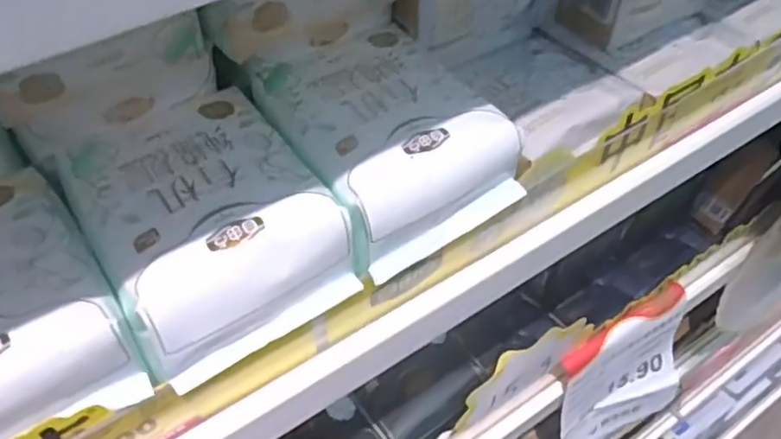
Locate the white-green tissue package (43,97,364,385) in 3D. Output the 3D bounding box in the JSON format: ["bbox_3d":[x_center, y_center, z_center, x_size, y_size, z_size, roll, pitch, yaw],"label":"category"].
[{"bbox_3d":[-0.081,0.002,0.301,0.091,0.046,0.110,-27,53,-22],"label":"white-green tissue package"}]

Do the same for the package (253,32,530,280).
[{"bbox_3d":[-0.002,-0.043,0.341,0.097,0.048,0.117,-27,53,-22],"label":"package"}]

